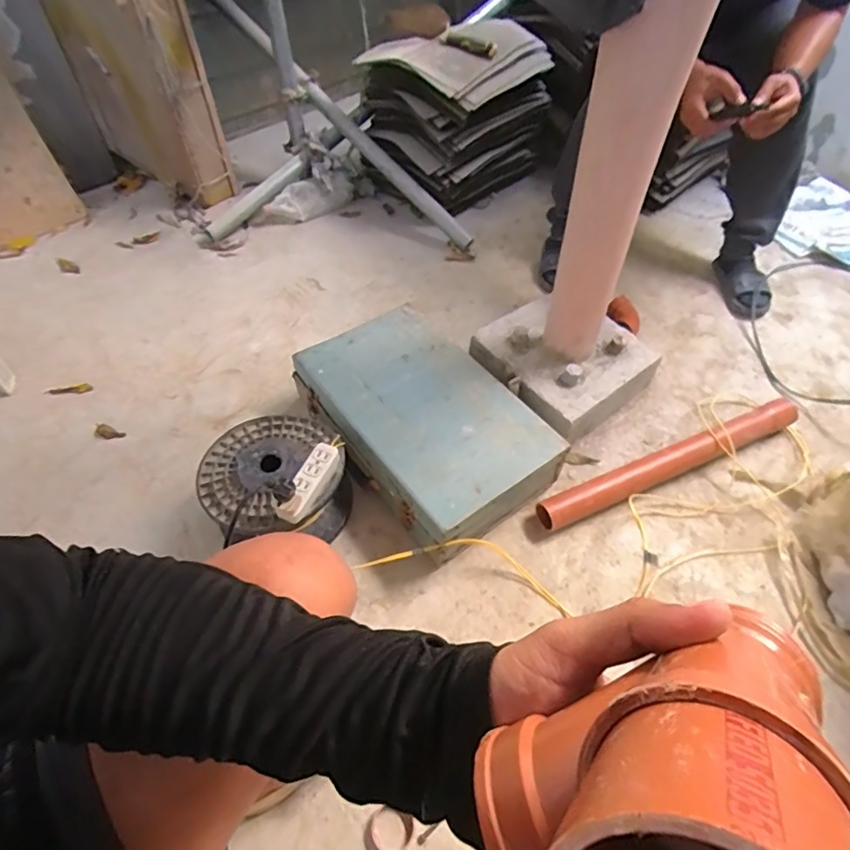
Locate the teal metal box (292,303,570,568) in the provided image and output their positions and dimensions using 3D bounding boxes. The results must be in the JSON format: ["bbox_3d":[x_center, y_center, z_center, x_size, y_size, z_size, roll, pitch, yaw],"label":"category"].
[{"bbox_3d":[-0.012,-0.008,1.027,0.320,0.121,0.505,-33,60,-23],"label":"teal metal box"}]

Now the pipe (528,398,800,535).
[{"bbox_3d":[0.504,0.070,1.030,0.626,0.055,0.062,-19,55,-15],"label":"pipe"}]

